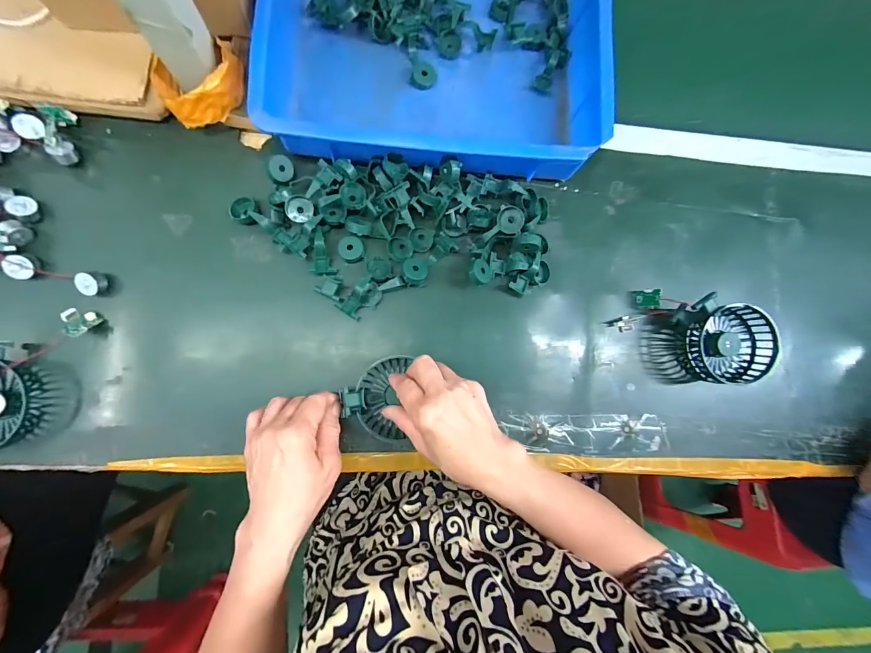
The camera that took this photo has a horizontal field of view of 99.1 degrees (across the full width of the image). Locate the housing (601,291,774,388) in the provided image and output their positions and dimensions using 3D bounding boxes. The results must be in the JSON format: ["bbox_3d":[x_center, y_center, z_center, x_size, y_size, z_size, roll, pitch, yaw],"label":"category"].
[{"bbox_3d":[0.299,0.009,0.433,0.162,0.053,0.092,20,84,-2],"label":"housing"}]

